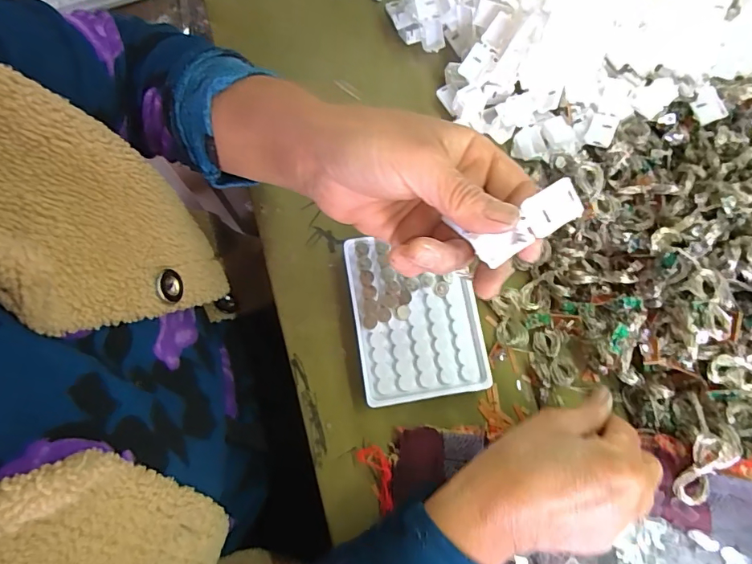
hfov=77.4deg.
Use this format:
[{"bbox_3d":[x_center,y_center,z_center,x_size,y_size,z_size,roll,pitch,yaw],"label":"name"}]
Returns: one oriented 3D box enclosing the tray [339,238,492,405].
[{"bbox_3d":[0.030,0.025,0.360,0.094,0.009,0.125,-9,79,-2],"label":"tray"}]

